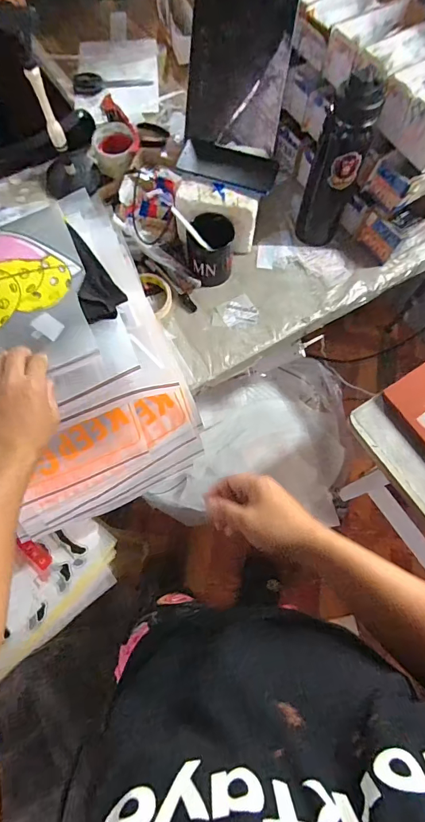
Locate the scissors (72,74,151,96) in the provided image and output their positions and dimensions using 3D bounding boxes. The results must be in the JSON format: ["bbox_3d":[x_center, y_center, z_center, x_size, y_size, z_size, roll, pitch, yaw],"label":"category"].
[{"bbox_3d":[-0.247,-0.815,1.014,0.187,0.021,0.073,-12,71,-6],"label":"scissors"}]

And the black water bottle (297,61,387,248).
[{"bbox_3d":[0.215,-0.420,0.705,0.084,0.274,0.087,21,71,6],"label":"black water bottle"}]

